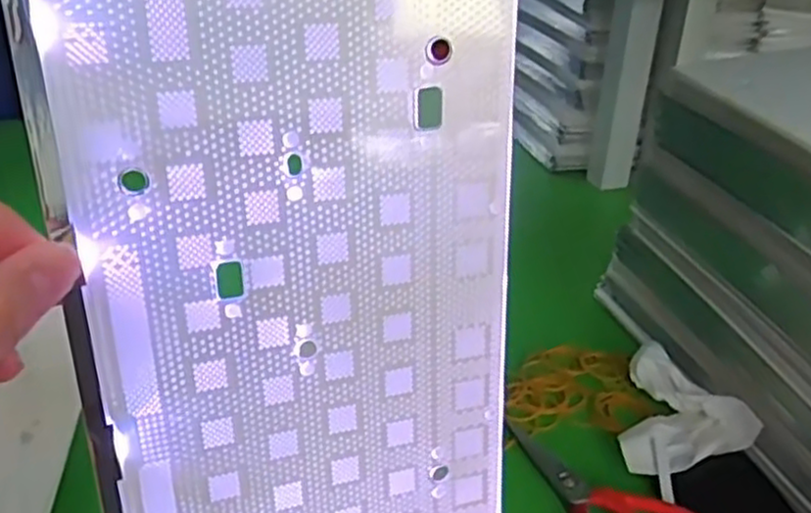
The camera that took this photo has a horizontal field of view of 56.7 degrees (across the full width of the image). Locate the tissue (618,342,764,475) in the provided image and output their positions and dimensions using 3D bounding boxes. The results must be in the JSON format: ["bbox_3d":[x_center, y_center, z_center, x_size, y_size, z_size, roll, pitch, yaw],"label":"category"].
[{"bbox_3d":[0.217,0.122,0.575,0.090,0.040,0.117,11,31,15],"label":"tissue"}]

